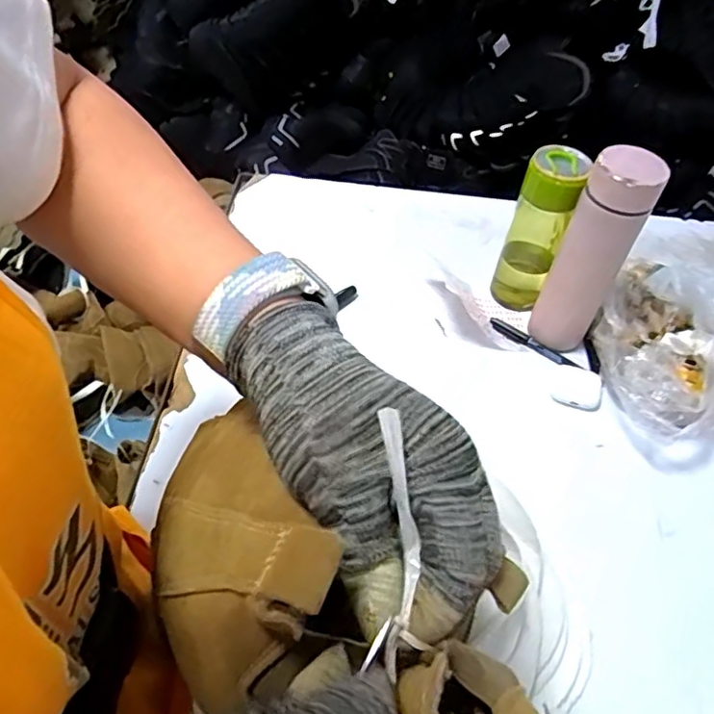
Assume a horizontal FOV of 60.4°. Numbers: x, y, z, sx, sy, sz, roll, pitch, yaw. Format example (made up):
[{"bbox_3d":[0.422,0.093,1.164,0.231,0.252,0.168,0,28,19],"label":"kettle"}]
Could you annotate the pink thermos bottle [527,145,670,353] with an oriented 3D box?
[{"bbox_3d":[0.242,-0.098,0.642,0.063,0.237,0.063,28,53,18],"label":"pink thermos bottle"}]

